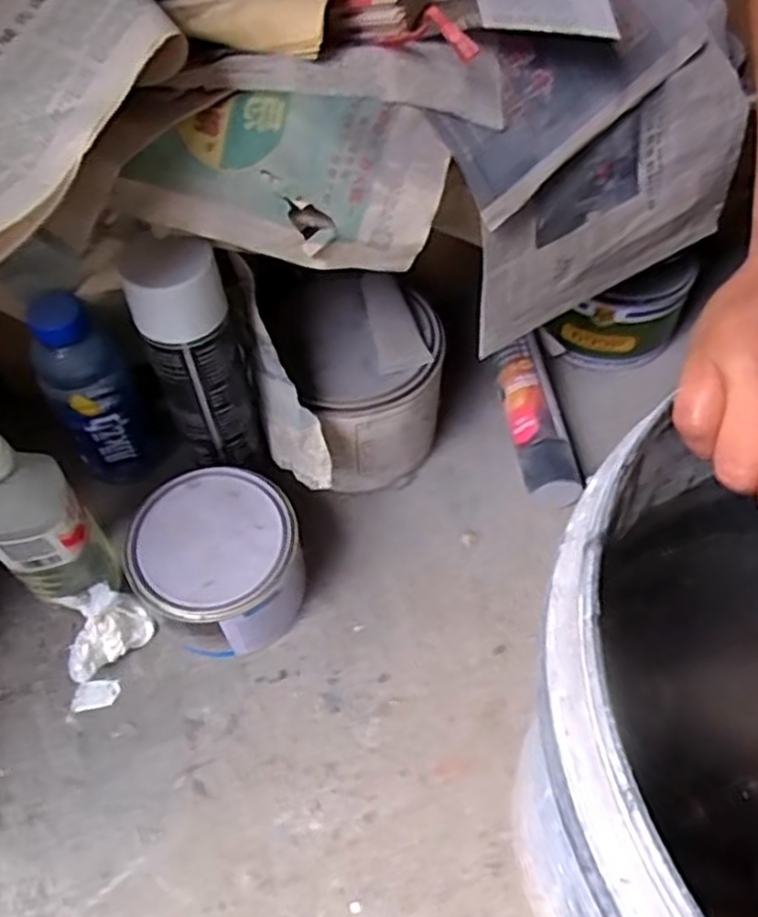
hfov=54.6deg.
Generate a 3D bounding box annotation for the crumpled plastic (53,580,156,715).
[{"bbox_3d":[-0.219,0.150,0.588,0.064,0.062,0.074,-9,57,-5],"label":"crumpled plastic"}]

